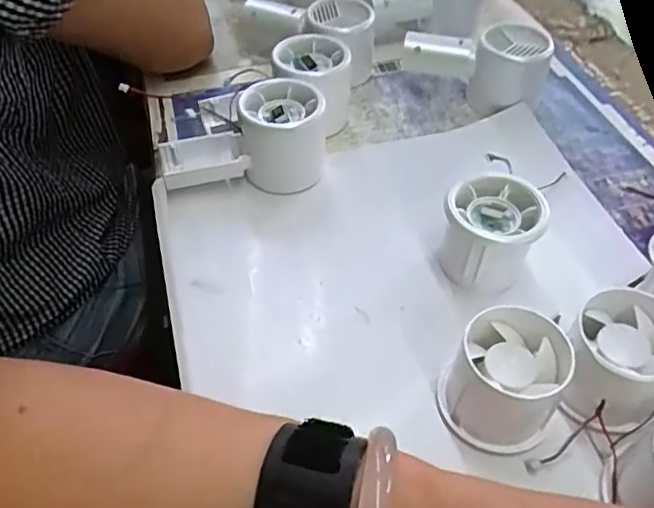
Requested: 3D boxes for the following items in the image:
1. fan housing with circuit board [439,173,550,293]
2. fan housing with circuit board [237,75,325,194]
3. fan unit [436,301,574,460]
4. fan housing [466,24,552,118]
[{"bbox_3d":[0.098,-0.012,0.355,0.053,0.050,0.057,0,49,0],"label":"fan housing with circuit board"},{"bbox_3d":[-0.029,-0.081,0.412,0.055,0.060,0.053,0,49,0],"label":"fan housing with circuit board"},{"bbox_3d":[0.087,0.061,0.292,0.054,0.049,0.056,0,49,0],"label":"fan unit"},{"bbox_3d":[0.144,-0.143,0.468,0.055,0.055,0.056,17,51,15],"label":"fan housing"}]

